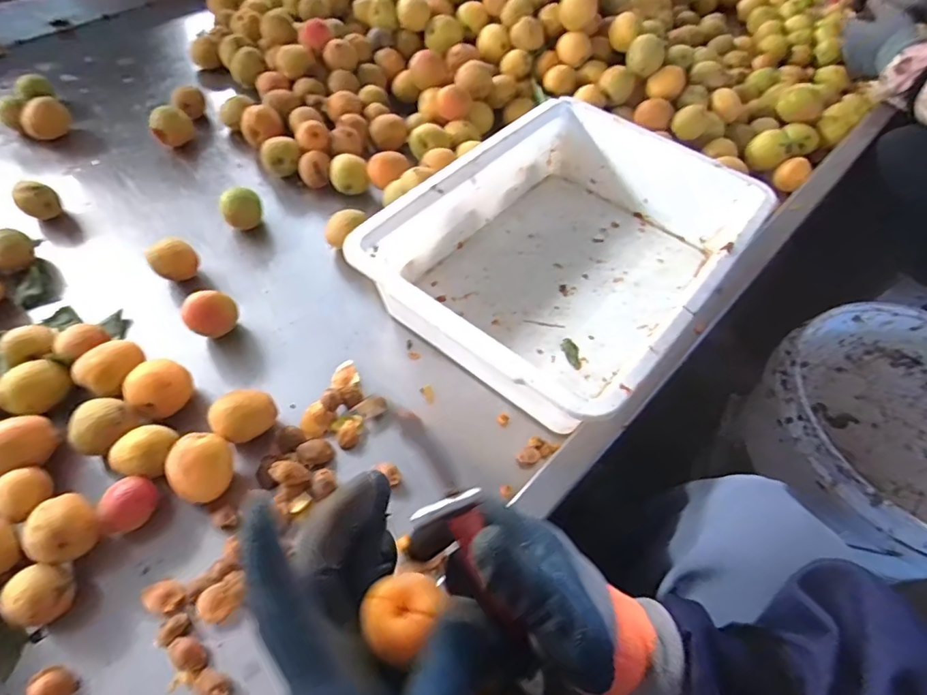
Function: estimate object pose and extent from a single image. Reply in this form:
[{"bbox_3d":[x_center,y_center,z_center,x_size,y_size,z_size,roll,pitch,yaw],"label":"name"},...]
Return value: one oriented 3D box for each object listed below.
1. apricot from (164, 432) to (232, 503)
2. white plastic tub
[{"bbox_3d":[-0.204,0.094,0.409,0.042,0.039,0.047,28,59,15],"label":"apricot"},{"bbox_3d":[0.105,-0.100,0.532,0.277,0.094,0.356,36,61,19],"label":"white plastic tub"}]

